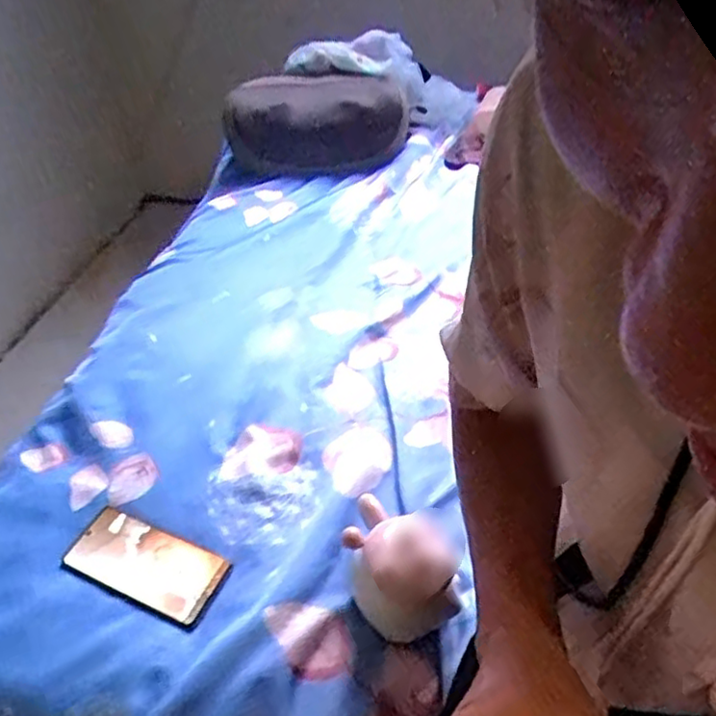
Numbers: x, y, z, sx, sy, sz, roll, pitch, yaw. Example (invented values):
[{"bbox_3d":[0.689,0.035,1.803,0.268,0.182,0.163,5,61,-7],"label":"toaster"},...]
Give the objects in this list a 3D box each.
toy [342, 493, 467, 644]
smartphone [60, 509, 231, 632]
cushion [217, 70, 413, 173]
[{"bbox_3d":[0.039,0.195,0.633,0.107,0.093,0.109,-2,41,2],"label":"toy"},{"bbox_3d":[-0.212,0.207,0.680,0.159,0.009,0.076,15,45,20],"label":"smartphone"},{"bbox_3d":[-0.080,-0.460,1.325,0.352,0.116,0.184,-5,45,-6],"label":"cushion"}]

